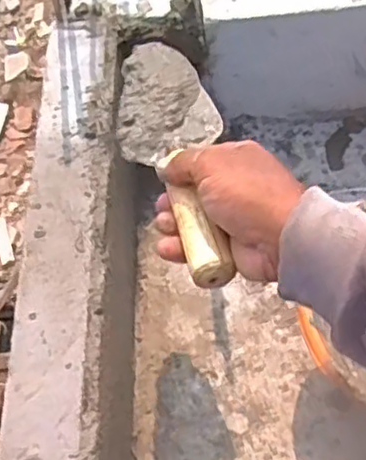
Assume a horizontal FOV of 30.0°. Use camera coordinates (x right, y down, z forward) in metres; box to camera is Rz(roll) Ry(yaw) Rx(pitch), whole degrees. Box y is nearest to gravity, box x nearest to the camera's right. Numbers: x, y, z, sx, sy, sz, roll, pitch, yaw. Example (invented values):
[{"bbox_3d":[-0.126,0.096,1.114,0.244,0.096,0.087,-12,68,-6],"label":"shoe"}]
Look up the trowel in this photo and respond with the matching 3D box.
[{"bbox_3d":[-0.003,-0.067,0.577,0.084,0.051,0.295,-13,42,-3],"label":"trowel"}]

